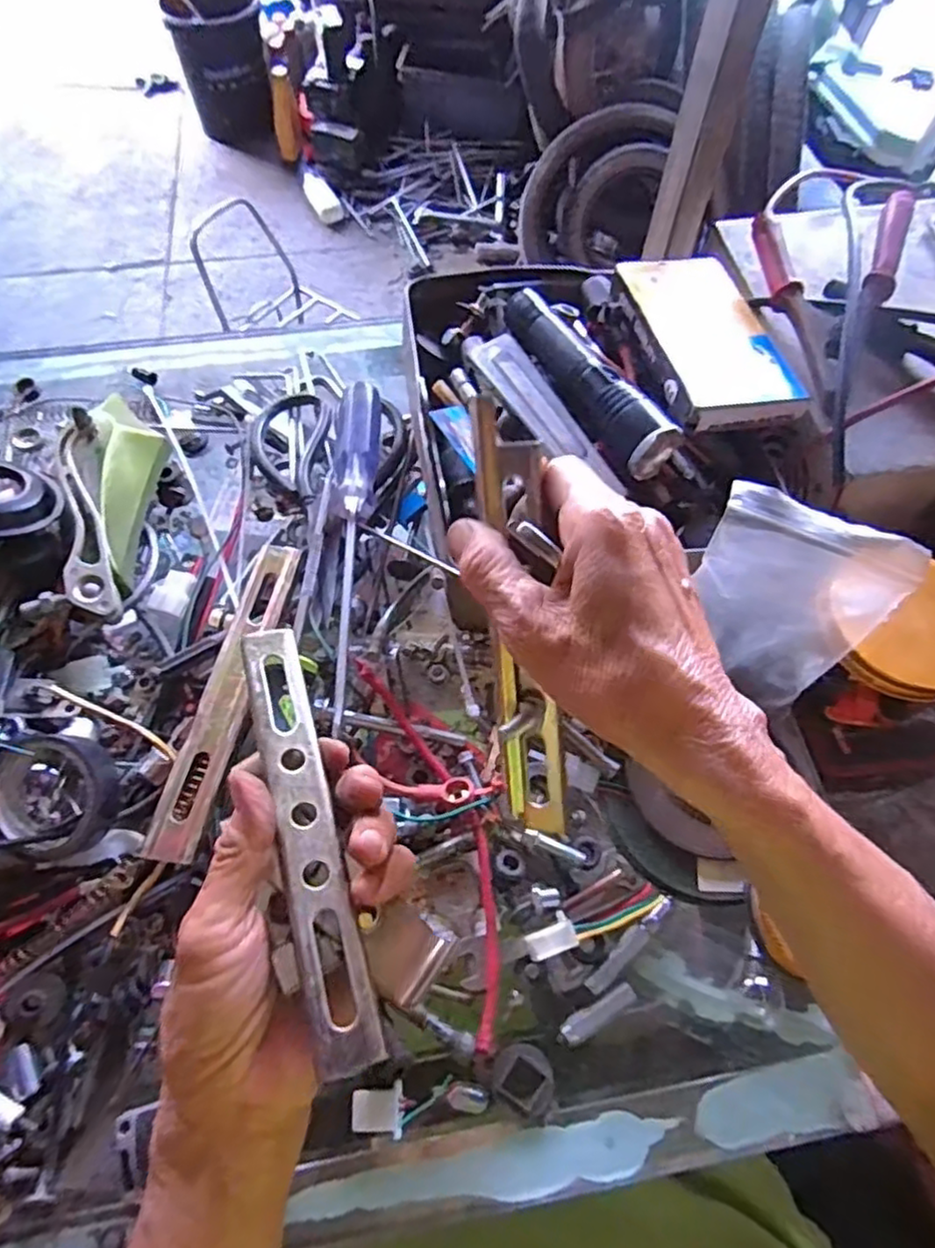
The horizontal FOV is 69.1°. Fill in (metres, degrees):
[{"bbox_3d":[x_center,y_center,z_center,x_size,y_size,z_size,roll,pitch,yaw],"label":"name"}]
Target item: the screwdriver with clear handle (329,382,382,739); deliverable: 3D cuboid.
[{"bbox_3d":[-0.069,-0.047,0.387,0.024,0.027,0.218,2,64,-1],"label":"screwdriver with clear handle"}]

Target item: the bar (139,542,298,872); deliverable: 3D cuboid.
[{"bbox_3d":[-0.124,0.031,0.356,0.025,0.014,0.179,9,64,3],"label":"bar"}]

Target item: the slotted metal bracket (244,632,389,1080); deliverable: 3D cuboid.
[{"bbox_3d":[-0.065,0.078,0.273,0.024,0.010,0.177,-16,60,-10],"label":"slotted metal bracket"}]

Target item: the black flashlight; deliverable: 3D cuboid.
[{"bbox_3d":[0.071,-0.150,0.406,0.032,0.029,0.144,-25,67,-13],"label":"black flashlight"}]

